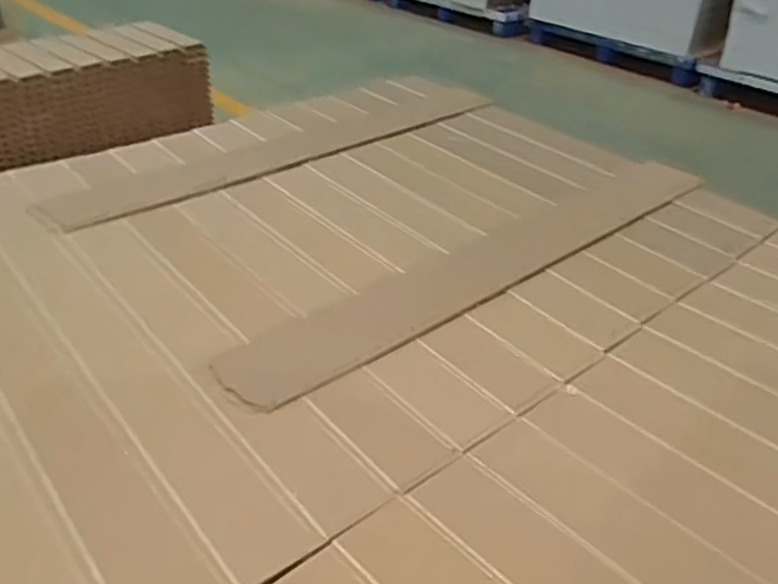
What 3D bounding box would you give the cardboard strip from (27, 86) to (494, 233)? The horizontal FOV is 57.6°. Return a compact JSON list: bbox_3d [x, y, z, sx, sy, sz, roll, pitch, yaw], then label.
[{"bbox_3d":[-0.082,-0.127,0.619,0.433,0.009,0.071,-24,42,-35],"label":"cardboard strip"}]

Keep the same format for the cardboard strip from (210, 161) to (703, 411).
[{"bbox_3d":[0.073,-0.026,0.477,0.412,0.010,0.060,-25,43,-36],"label":"cardboard strip"}]

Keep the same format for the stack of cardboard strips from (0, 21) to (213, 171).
[{"bbox_3d":[-0.527,-0.304,1.099,0.478,0.131,0.200,-23,42,-34],"label":"stack of cardboard strips"}]

